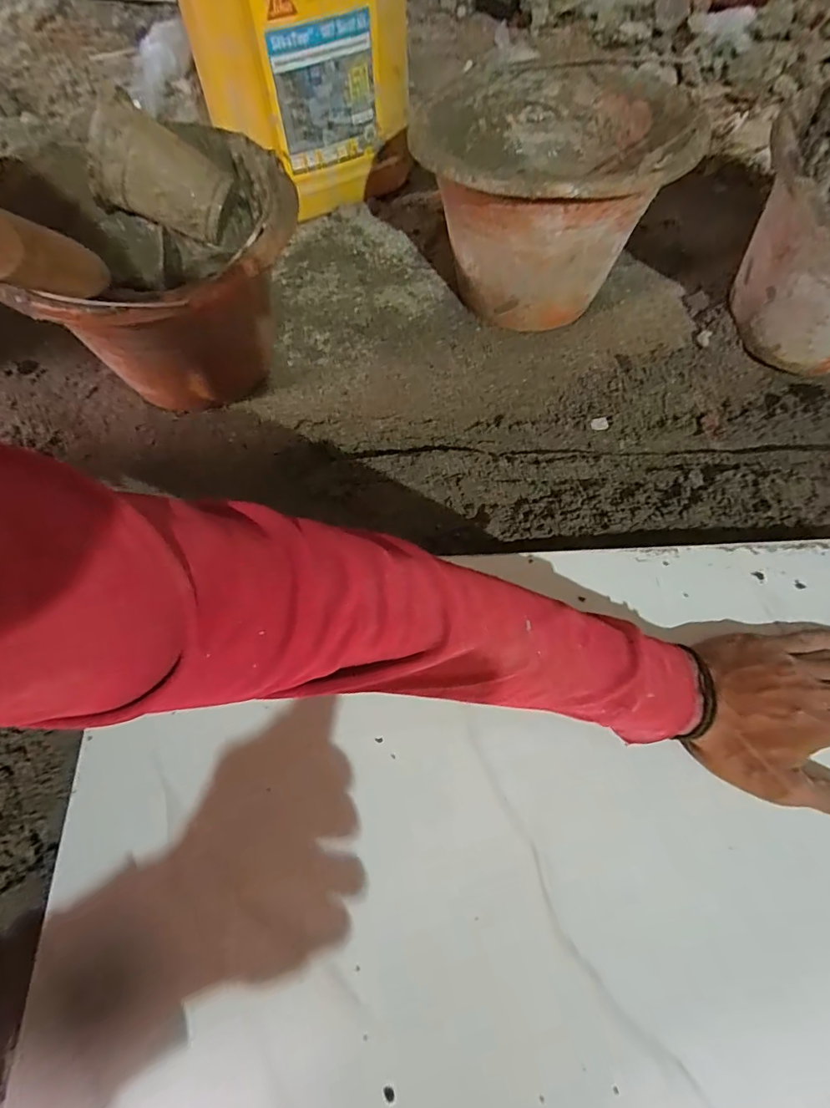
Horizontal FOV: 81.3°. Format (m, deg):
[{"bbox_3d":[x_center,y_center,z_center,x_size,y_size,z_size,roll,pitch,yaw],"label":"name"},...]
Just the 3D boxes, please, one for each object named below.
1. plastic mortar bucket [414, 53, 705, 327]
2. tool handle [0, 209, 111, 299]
[{"bbox_3d":[0.128,-0.355,0.498,0.230,0.178,0.232,0,66,0],"label":"plastic mortar bucket"},{"bbox_3d":[-0.214,-0.170,0.281,0.033,0.094,0.035,2,109,1],"label":"tool handle"}]

